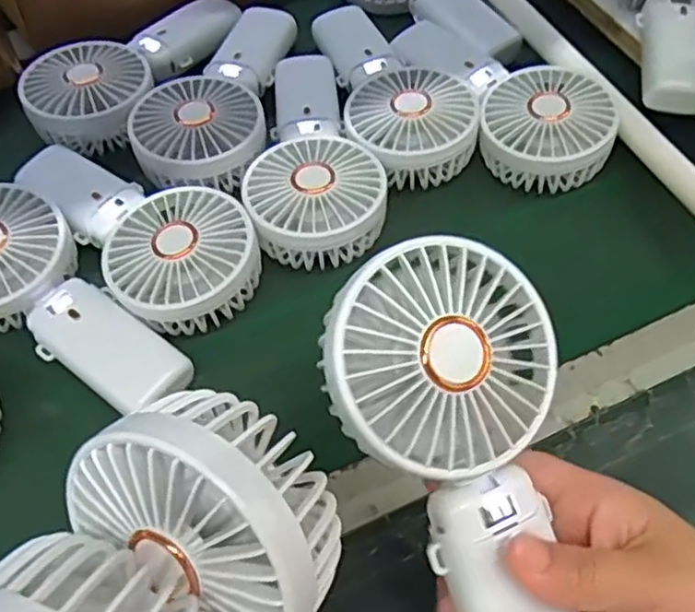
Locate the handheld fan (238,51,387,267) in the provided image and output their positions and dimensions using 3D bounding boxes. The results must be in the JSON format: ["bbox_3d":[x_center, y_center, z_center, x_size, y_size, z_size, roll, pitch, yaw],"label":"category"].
[{"bbox_3d":[-0.027,-0.106,0.463,0.082,0.038,0.185,-9,54,-2],"label":"handheld fan"}]

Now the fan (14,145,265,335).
[{"bbox_3d":[-0.129,-0.054,0.433,0.082,0.039,0.180,-36,59,-20],"label":"fan"}]

